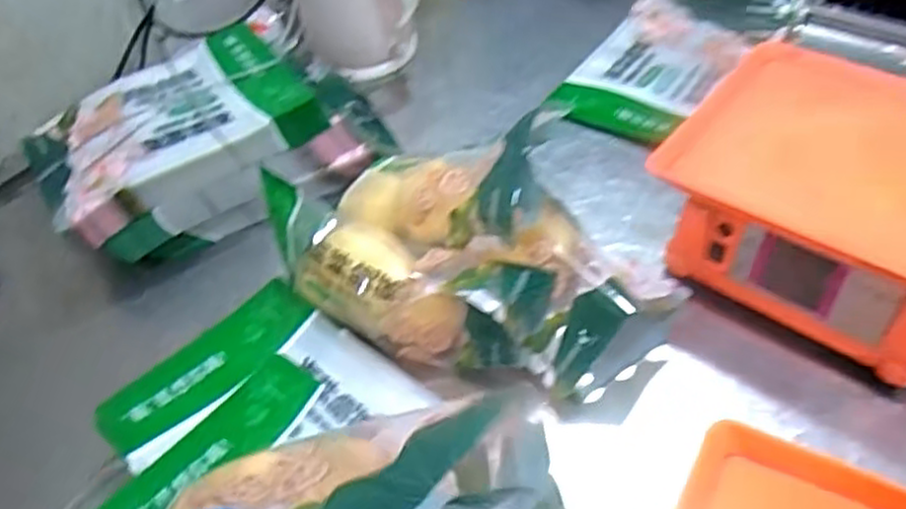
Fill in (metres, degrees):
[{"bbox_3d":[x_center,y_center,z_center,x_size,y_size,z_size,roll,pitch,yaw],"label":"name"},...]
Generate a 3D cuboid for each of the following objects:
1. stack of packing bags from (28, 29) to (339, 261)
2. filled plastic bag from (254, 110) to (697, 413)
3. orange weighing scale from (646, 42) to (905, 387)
[{"bbox_3d":[-0.311,-0.122,0.867,0.295,0.113,0.225,-30,50,-19],"label":"stack of packing bags"},{"bbox_3d":[0.021,0.003,0.685,0.351,0.157,0.178,11,49,18],"label":"filled plastic bag"},{"bbox_3d":[0.363,-0.045,0.695,0.291,0.131,0.250,29,57,31],"label":"orange weighing scale"}]

